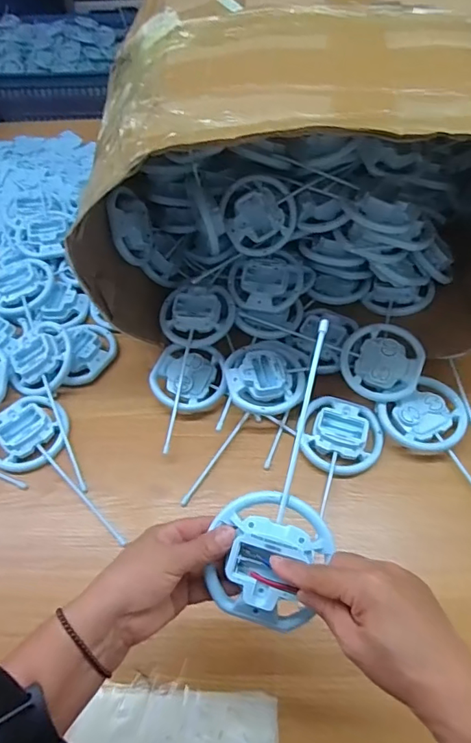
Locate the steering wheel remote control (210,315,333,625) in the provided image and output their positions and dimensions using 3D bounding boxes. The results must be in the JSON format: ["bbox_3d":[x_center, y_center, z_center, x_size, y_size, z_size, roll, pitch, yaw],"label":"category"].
[{"bbox_3d":[0.046,0.079,0.403,0.088,0.026,0.244,14,77,13],"label":"steering wheel remote control"}]

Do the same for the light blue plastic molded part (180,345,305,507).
[{"bbox_3d":[0.000,0.065,0.614,0.102,0.034,0.219,29,79,21],"label":"light blue plastic molded part"}]

